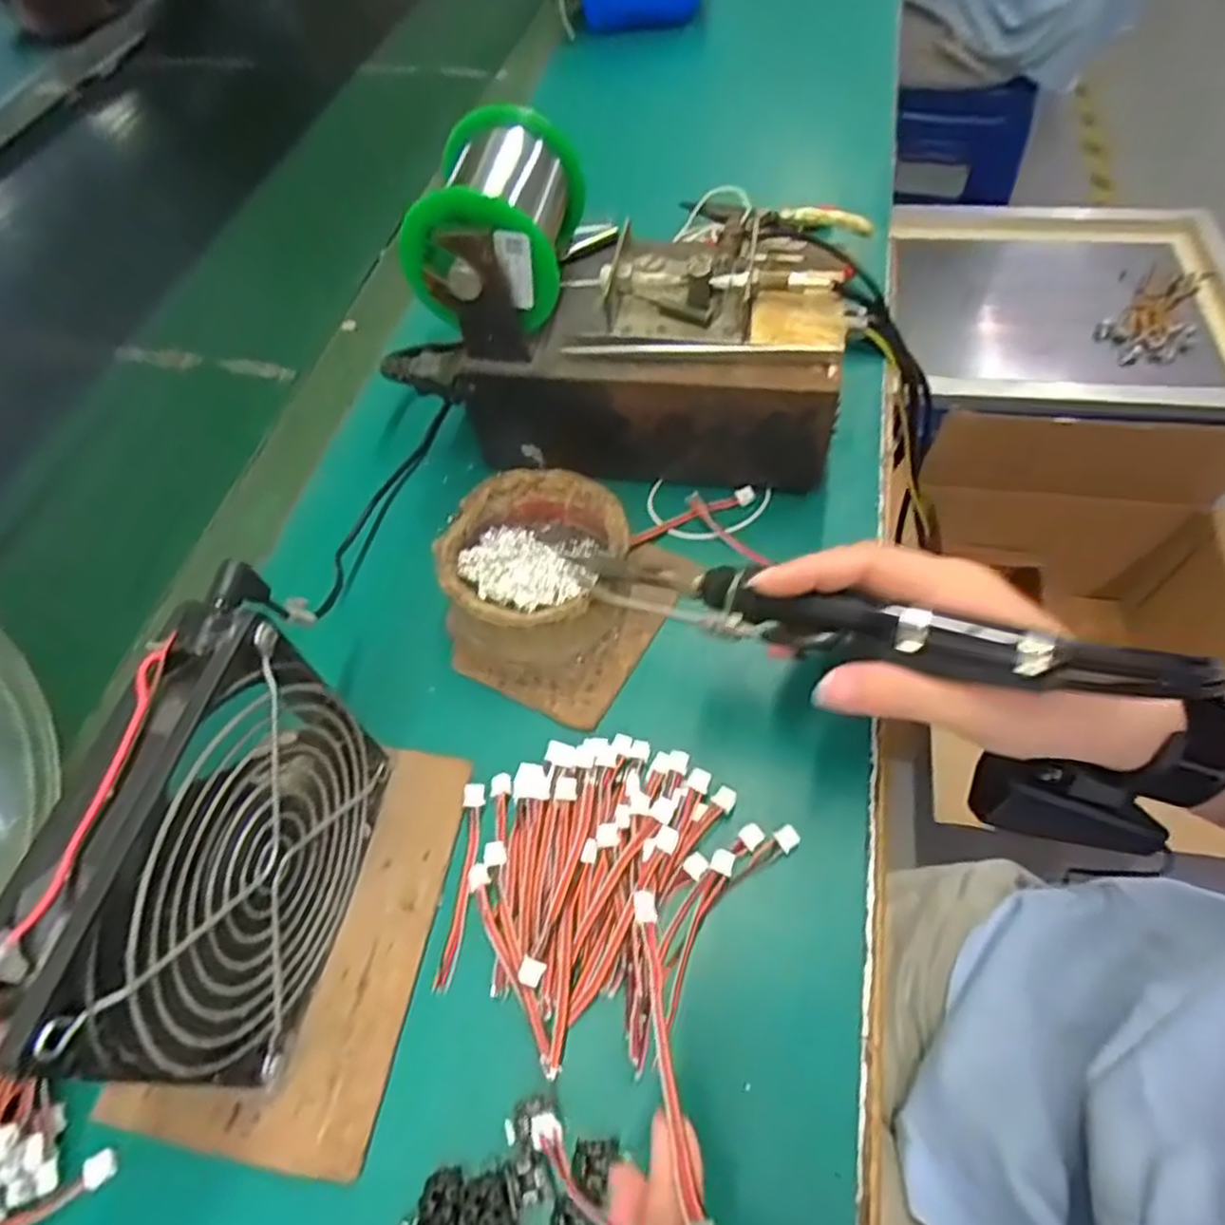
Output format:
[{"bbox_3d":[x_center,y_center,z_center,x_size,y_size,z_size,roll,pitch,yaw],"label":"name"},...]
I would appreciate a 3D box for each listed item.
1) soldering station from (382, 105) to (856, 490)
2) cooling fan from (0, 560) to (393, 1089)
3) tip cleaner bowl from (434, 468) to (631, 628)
[{"bbox_3d":[0.001,-0.146,0.371,0.219,0.141,0.109,7,58,8],"label":"soldering station"},{"bbox_3d":[-0.117,0.074,0.236,0.031,0.126,0.123,8,58,9],"label":"cooling fan"},{"bbox_3d":[-0.034,-0.022,0.342,0.081,0.041,0.080,-2,57,3],"label":"tip cleaner bowl"}]

